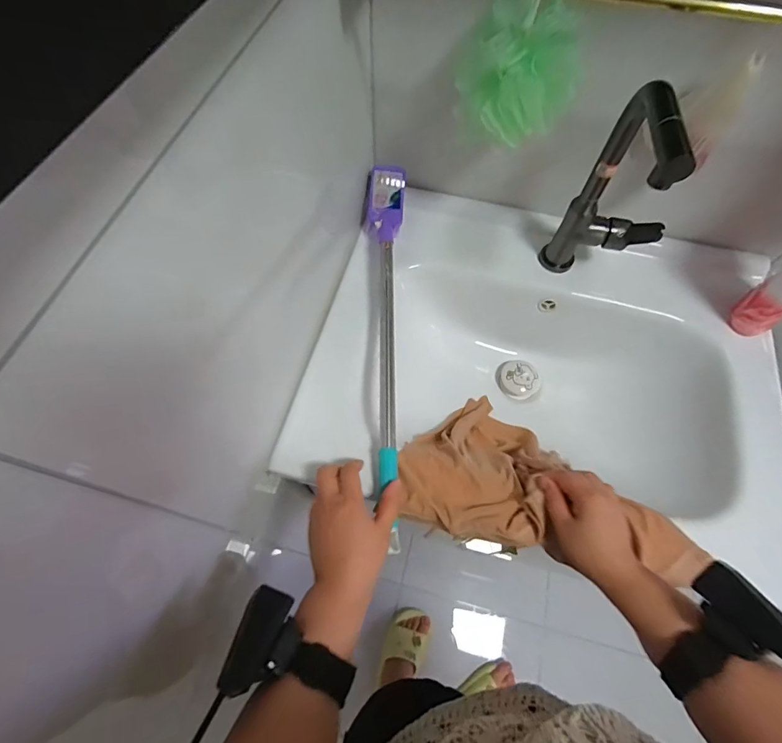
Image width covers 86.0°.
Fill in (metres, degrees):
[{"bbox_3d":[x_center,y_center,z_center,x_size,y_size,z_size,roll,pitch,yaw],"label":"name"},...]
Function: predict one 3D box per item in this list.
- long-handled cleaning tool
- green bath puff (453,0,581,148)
[{"bbox_3d":[-0.004,-0.059,0.550,0.055,0.039,0.530,-1,66,-1],"label":"long-handled cleaning tool"},{"bbox_3d":[0.128,-0.297,0.424,0.124,0.099,0.079,17,65,8],"label":"green bath puff"}]

